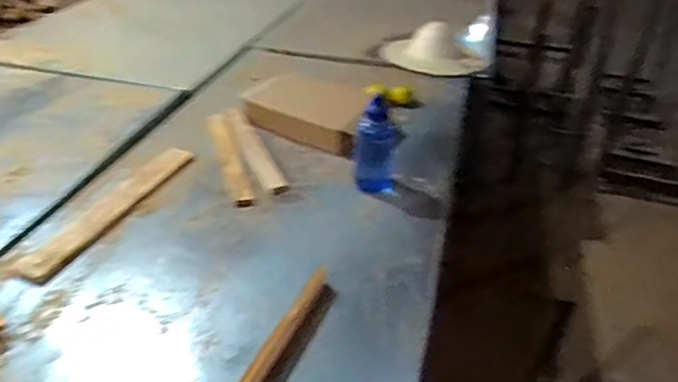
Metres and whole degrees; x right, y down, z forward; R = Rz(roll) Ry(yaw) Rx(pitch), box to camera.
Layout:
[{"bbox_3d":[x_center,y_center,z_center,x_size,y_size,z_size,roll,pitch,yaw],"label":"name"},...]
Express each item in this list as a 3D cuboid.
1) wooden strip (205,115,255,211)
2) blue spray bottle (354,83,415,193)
[{"bbox_3d":[-0.315,-0.108,1.563,0.055,0.017,0.524,-7,36,-18],"label":"wooden strip"},{"bbox_3d":[0.103,-0.130,1.455,0.117,0.258,0.093,10,22,4],"label":"blue spray bottle"}]

